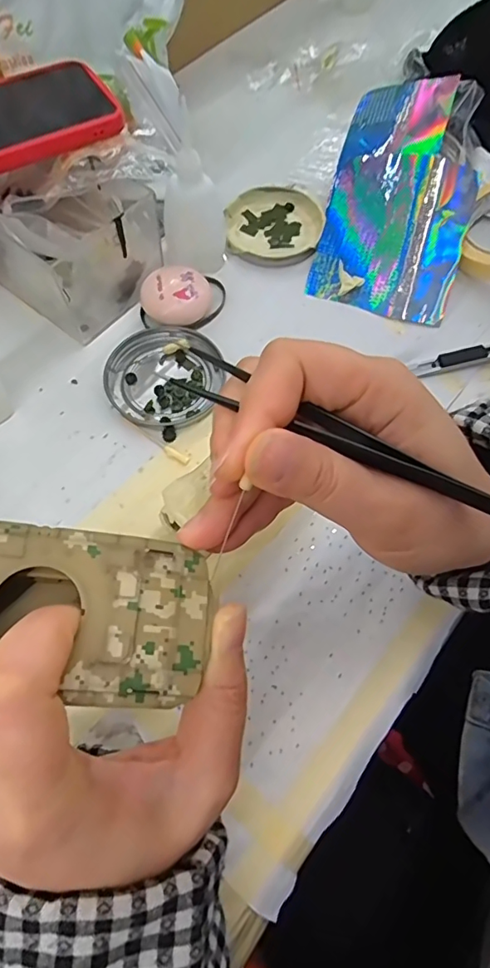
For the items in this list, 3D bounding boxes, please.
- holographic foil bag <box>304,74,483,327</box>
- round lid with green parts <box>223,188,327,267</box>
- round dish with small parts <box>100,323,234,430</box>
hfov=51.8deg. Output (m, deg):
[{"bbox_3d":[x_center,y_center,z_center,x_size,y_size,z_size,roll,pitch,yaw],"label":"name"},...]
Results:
[{"bbox_3d":[0.118,-0.221,0.380,0.105,0.028,0.189,13,83,10],"label":"holographic foil bag"},{"bbox_3d":[0.023,-0.207,0.402,0.077,0.008,0.079,0,66,-1],"label":"round lid with green parts"},{"bbox_3d":[-0.055,-0.073,0.342,0.075,0.010,0.075,19,67,7],"label":"round dish with small parts"}]

